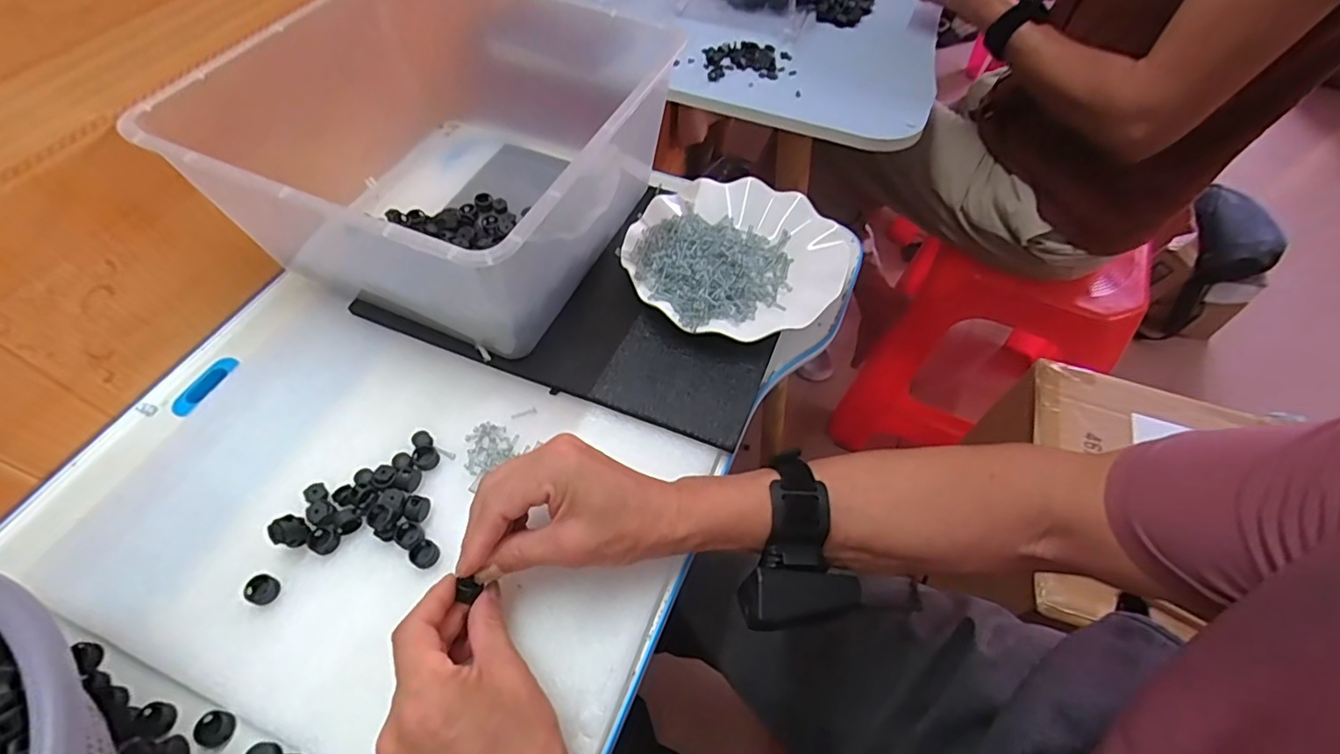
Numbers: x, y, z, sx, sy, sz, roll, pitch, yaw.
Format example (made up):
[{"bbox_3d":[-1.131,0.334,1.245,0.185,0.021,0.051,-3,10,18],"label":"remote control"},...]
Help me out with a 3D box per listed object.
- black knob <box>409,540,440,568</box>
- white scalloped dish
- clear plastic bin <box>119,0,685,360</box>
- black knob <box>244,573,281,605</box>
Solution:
[{"bbox_3d":[-0.159,0.114,0.377,0.015,0.007,0.017,31,64,19],"label":"black knob"},{"bbox_3d":[0.058,-0.106,0.505,0.175,0.021,0.184,0,58,1],"label":"white scalloped dish"},{"bbox_3d":[-0.170,-0.206,0.496,0.287,0.153,0.337,16,60,12],"label":"clear plastic bin"},{"bbox_3d":[-0.254,0.132,0.363,0.017,0.011,0.017,0,58,1],"label":"black knob"}]

